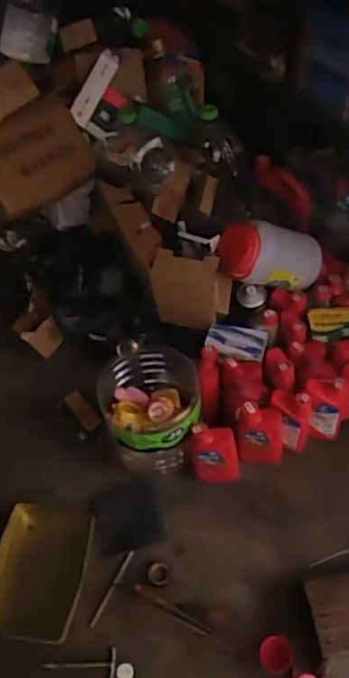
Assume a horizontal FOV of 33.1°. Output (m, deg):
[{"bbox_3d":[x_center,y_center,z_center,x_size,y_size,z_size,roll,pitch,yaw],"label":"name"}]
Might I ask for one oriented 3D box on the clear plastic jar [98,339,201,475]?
[{"bbox_3d":[-0.062,0.167,1.613,0.263,0.224,0.366,-5,50,1],"label":"clear plastic jar"}]

